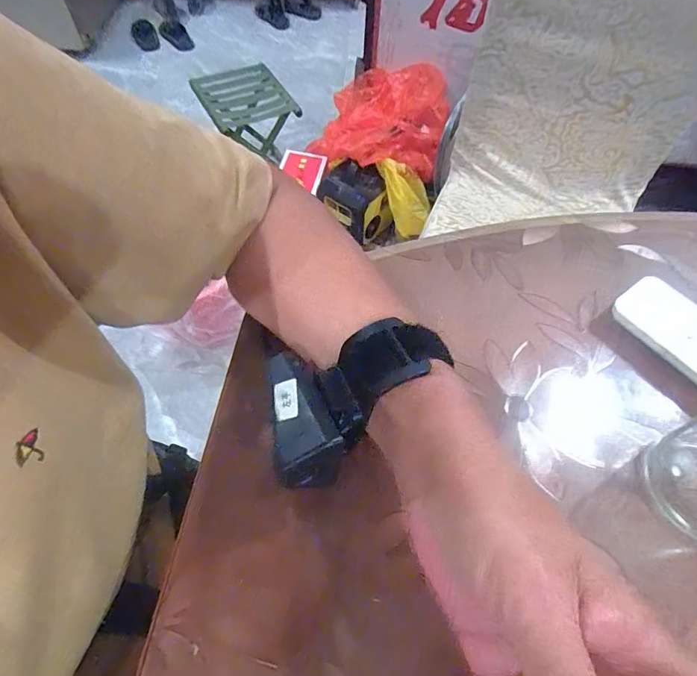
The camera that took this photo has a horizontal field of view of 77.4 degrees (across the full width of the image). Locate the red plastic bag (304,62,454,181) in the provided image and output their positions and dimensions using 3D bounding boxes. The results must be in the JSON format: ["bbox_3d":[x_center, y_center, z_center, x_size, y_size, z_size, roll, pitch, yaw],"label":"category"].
[{"bbox_3d":[0.100,-0.611,1.182,0.326,0.144,0.351,15,59,7],"label":"red plastic bag"}]

